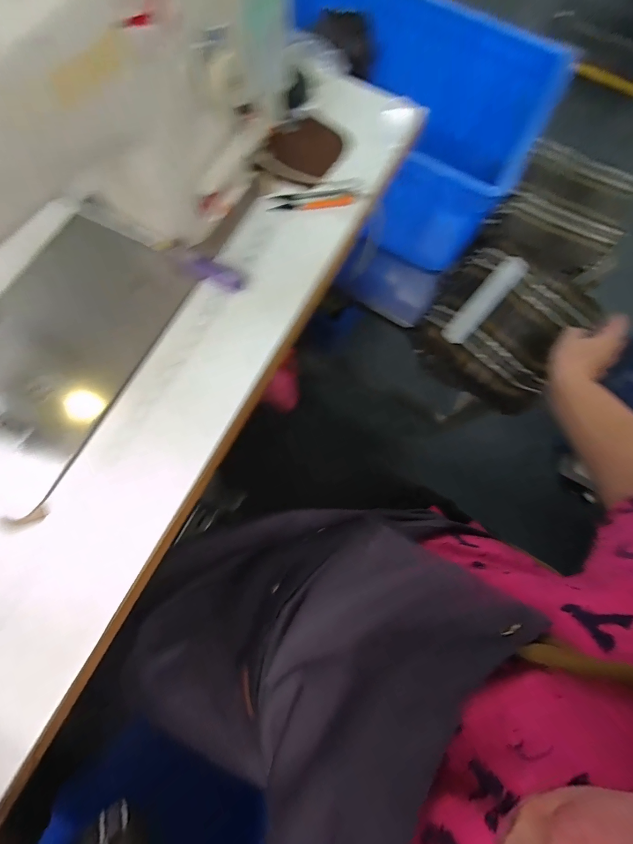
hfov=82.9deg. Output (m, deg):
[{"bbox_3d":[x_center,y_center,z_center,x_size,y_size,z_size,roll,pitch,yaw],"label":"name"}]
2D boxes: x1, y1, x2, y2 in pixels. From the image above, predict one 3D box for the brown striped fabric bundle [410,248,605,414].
[{"bbox_3d":[0.326,-0.168,0.635,0.244,0.107,0.240,36,80,6],"label":"brown striped fabric bundle"}]

